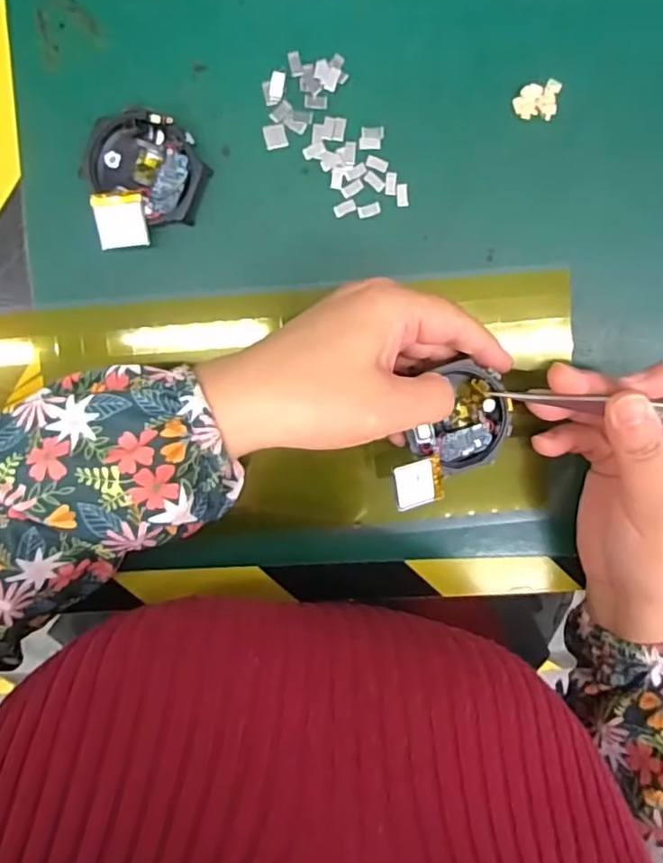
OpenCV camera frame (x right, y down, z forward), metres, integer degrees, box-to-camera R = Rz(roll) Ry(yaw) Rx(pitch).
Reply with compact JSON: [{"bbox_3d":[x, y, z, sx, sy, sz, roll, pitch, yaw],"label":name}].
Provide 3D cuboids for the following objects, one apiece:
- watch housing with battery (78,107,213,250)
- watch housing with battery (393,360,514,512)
[{"bbox_3d":[-0.086,-0.117,0.278,0.054,0.019,0.055,0,99,-3],"label":"watch housing with battery"},{"bbox_3d":[0.053,0.005,0.279,0.043,0.014,0.070,38,87,-8],"label":"watch housing with battery"}]

